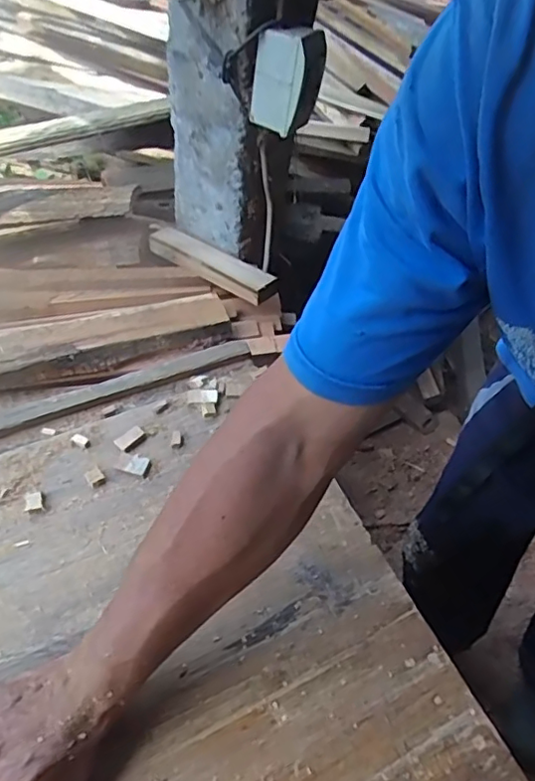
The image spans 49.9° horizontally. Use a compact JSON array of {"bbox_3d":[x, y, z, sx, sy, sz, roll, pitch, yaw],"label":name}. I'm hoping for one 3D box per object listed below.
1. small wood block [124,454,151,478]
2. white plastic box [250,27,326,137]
[{"bbox_3d":[-0.126,0.073,0.563,0.022,0.006,0.020,18,50,11],"label":"small wood block"},{"bbox_3d":[0.032,-0.434,0.800,0.071,0.124,0.088,29,51,17],"label":"white plastic box"}]

